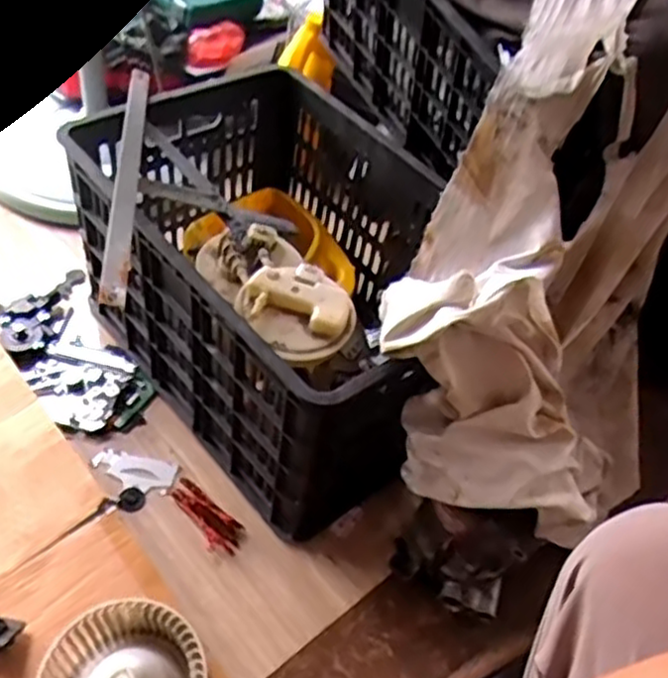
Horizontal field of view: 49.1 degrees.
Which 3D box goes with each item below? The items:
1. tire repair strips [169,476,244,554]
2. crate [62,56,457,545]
[{"bbox_3d":[-0.151,0.207,0.855,0.104,0.013,0.044,36,52,20],"label":"tire repair strips"},{"bbox_3d":[-0.058,-0.070,0.934,0.356,0.297,0.495,-32,59,-28],"label":"crate"}]

